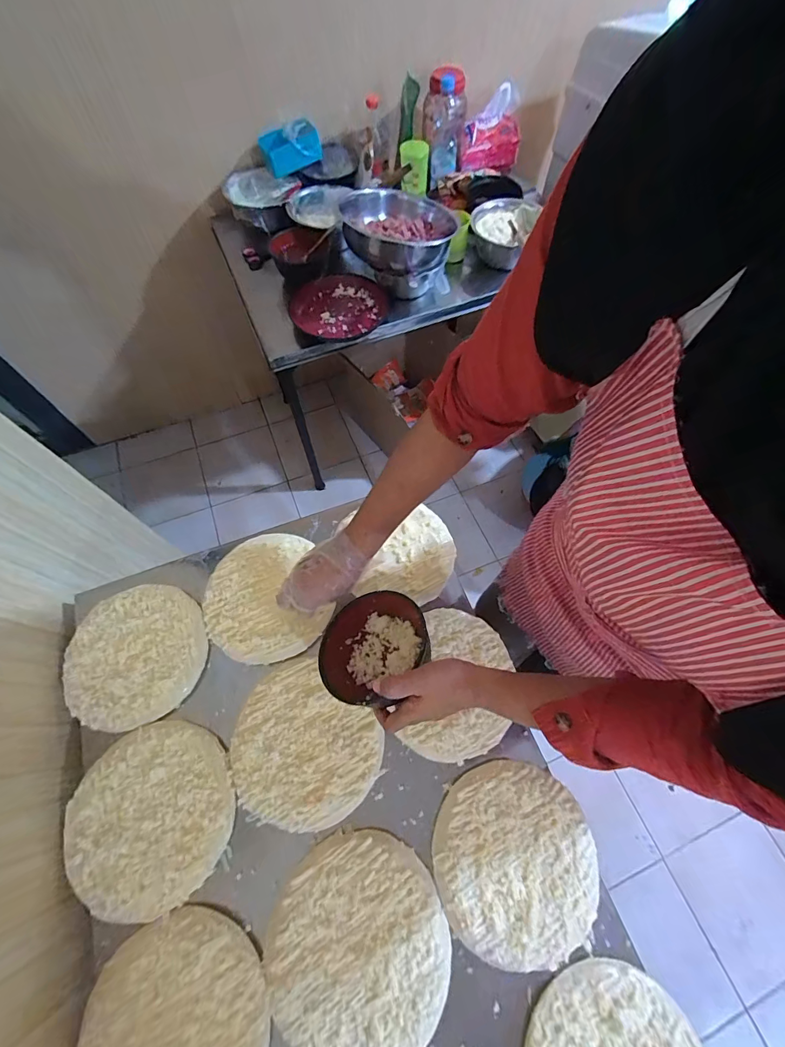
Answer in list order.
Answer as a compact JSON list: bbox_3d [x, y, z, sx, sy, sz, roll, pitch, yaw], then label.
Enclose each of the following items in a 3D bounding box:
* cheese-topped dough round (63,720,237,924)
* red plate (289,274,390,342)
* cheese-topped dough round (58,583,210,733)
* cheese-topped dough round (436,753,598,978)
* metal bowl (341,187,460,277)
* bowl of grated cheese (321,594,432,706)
[{"bbox_3d":[-0.308,0.371,0.516,0.196,0.019,0.199,0,66,0],"label":"cheese-topped dough round"},{"bbox_3d":[-0.123,-0.512,0.948,0.222,0.025,0.202,0,66,0],"label":"red plate"},{"bbox_3d":[-0.380,0.190,0.599,0.193,0.018,0.195,0,66,0],"label":"cheese-topped dough round"},{"bbox_3d":[0.153,0.412,0.499,0.194,0.021,0.194,0,66,0],"label":"cheese-topped dough round"},{"bbox_3d":[0.017,-0.655,0.899,0.237,0.074,0.227,-9,66,-4],"label":"metal bowl"},{"bbox_3d":[-0.024,0.164,0.531,0.133,0.055,0.139,0,66,0],"label":"bowl of grated cheese"}]

